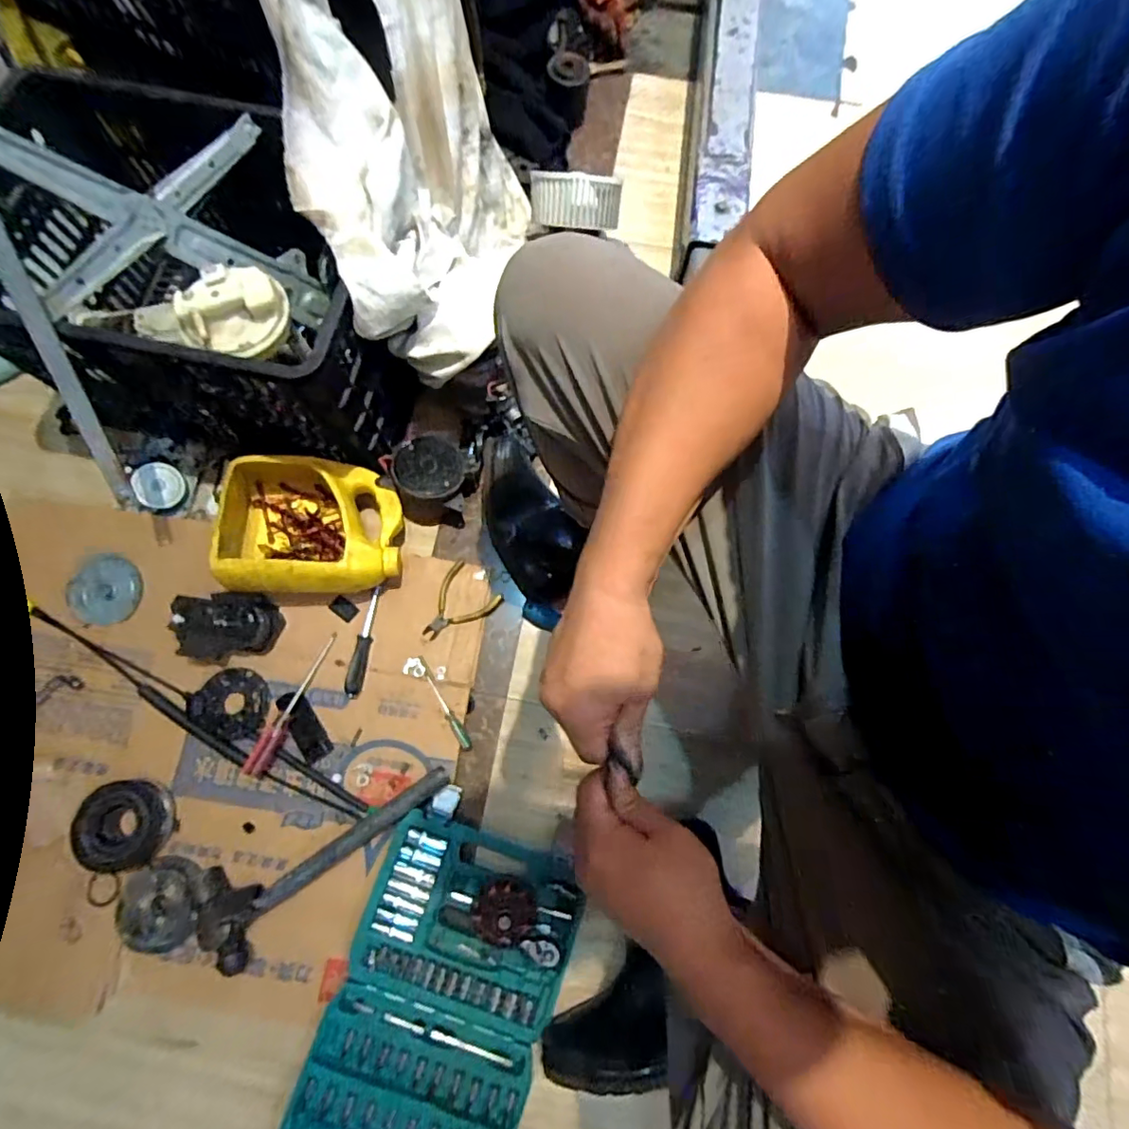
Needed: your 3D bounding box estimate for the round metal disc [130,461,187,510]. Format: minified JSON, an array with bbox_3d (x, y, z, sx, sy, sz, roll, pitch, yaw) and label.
[{"bbox_3d":[-0.588,-0.115,0.790,0.063,0.009,0.065,-1,91,-44],"label":"round metal disc"}]

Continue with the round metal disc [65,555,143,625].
[{"bbox_3d":[-0.658,0.038,0.770,0.109,0.015,0.093,-18,77,-5],"label":"round metal disc"}]

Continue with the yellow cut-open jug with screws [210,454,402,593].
[{"bbox_3d":[-0.342,-0.052,0.741,0.226,0.111,0.182,-5,76,-3],"label":"yellow cut-open jug with screws"}]

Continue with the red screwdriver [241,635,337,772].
[{"bbox_3d":[-0.357,0.184,0.722,0.034,0.023,0.195,31,77,6],"label":"red screwdriver"}]

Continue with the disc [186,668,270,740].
[{"bbox_3d":[-0.445,0.185,0.733,0.093,0.004,0.088,2,79,-8],"label":"disc"}]

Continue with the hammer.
[{"bbox_3d":[-0.294,0.359,0.679,0.335,0.053,0.117,-31,79,-8],"label":"hammer"}]

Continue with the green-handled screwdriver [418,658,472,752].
[{"bbox_3d":[-0.164,0.187,0.735,0.012,0.012,0.138,-31,79,-8],"label":"green-handled screwdriver"}]

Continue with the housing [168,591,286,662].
[{"bbox_3d":[-0.451,0.084,0.734,0.121,0.064,0.088,3,76,0],"label":"housing"}]

